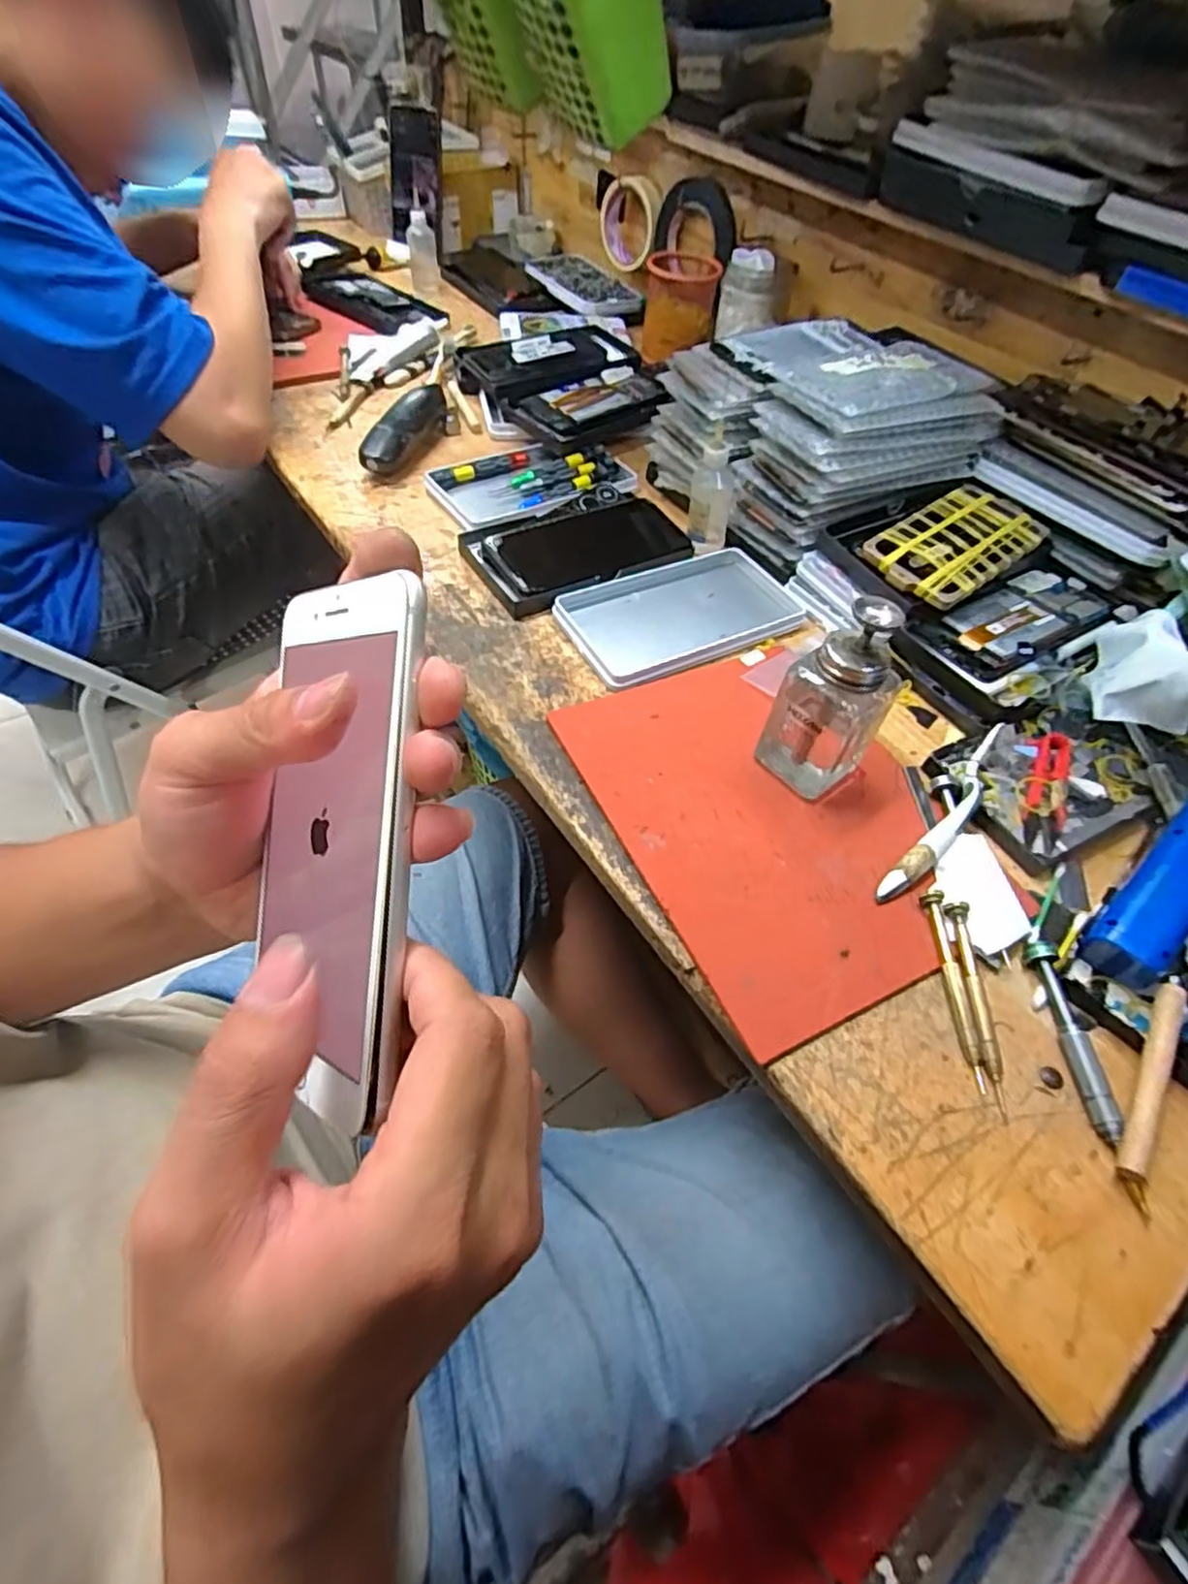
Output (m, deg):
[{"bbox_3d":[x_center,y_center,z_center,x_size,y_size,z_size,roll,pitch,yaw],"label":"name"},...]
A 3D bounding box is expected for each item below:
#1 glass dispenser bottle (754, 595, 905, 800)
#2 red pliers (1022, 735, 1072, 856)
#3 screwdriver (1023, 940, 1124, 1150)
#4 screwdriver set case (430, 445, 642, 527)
[{"bbox_3d":[0.145,-0.058,0.410,0.060,0.123,0.056,30,56,17],"label":"glass dispenser bottle"},{"bbox_3d":[0.300,-0.001,0.452,0.023,0.011,0.106,23,54,12],"label":"red pliers"},{"bbox_3d":[0.244,0.126,0.350,0.014,0.014,0.099,2,52,-3],"label":"screwdriver"},{"bbox_3d":[-0.056,-0.291,0.651,0.176,0.026,0.118,-29,60,-24],"label":"screwdriver set case"}]

